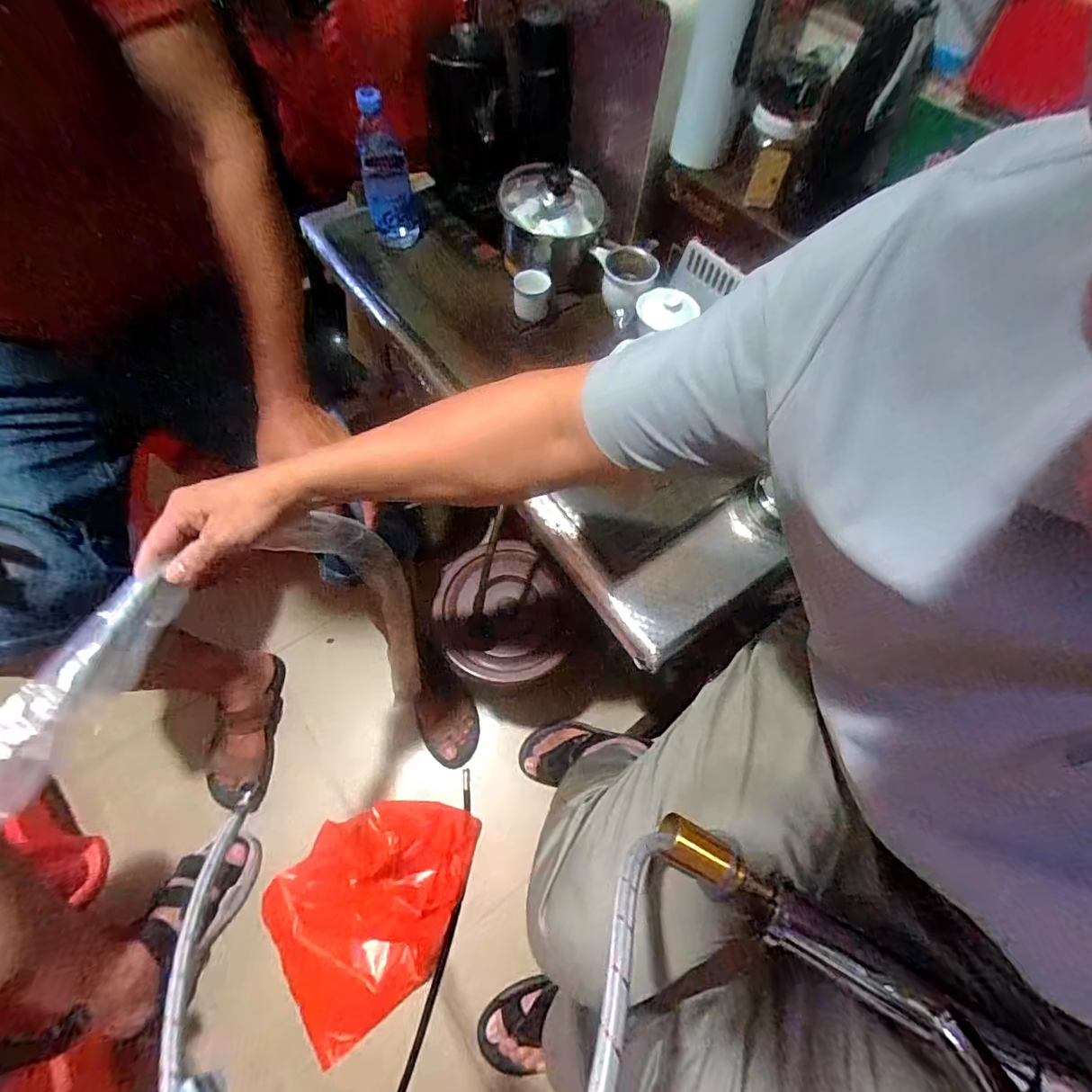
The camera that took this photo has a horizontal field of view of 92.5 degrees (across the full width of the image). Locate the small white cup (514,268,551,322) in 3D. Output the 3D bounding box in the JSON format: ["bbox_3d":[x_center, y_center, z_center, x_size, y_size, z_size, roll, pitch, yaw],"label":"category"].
[{"bbox_3d":[-0.020,-0.369,0.762,0.053,0.043,0.055,3,62,-1],"label":"small white cup"}]

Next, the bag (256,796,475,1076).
[{"bbox_3d":[-0.255,0.540,0.793,0.338,0.136,0.256,-33,69,-18],"label":"bag"}]

